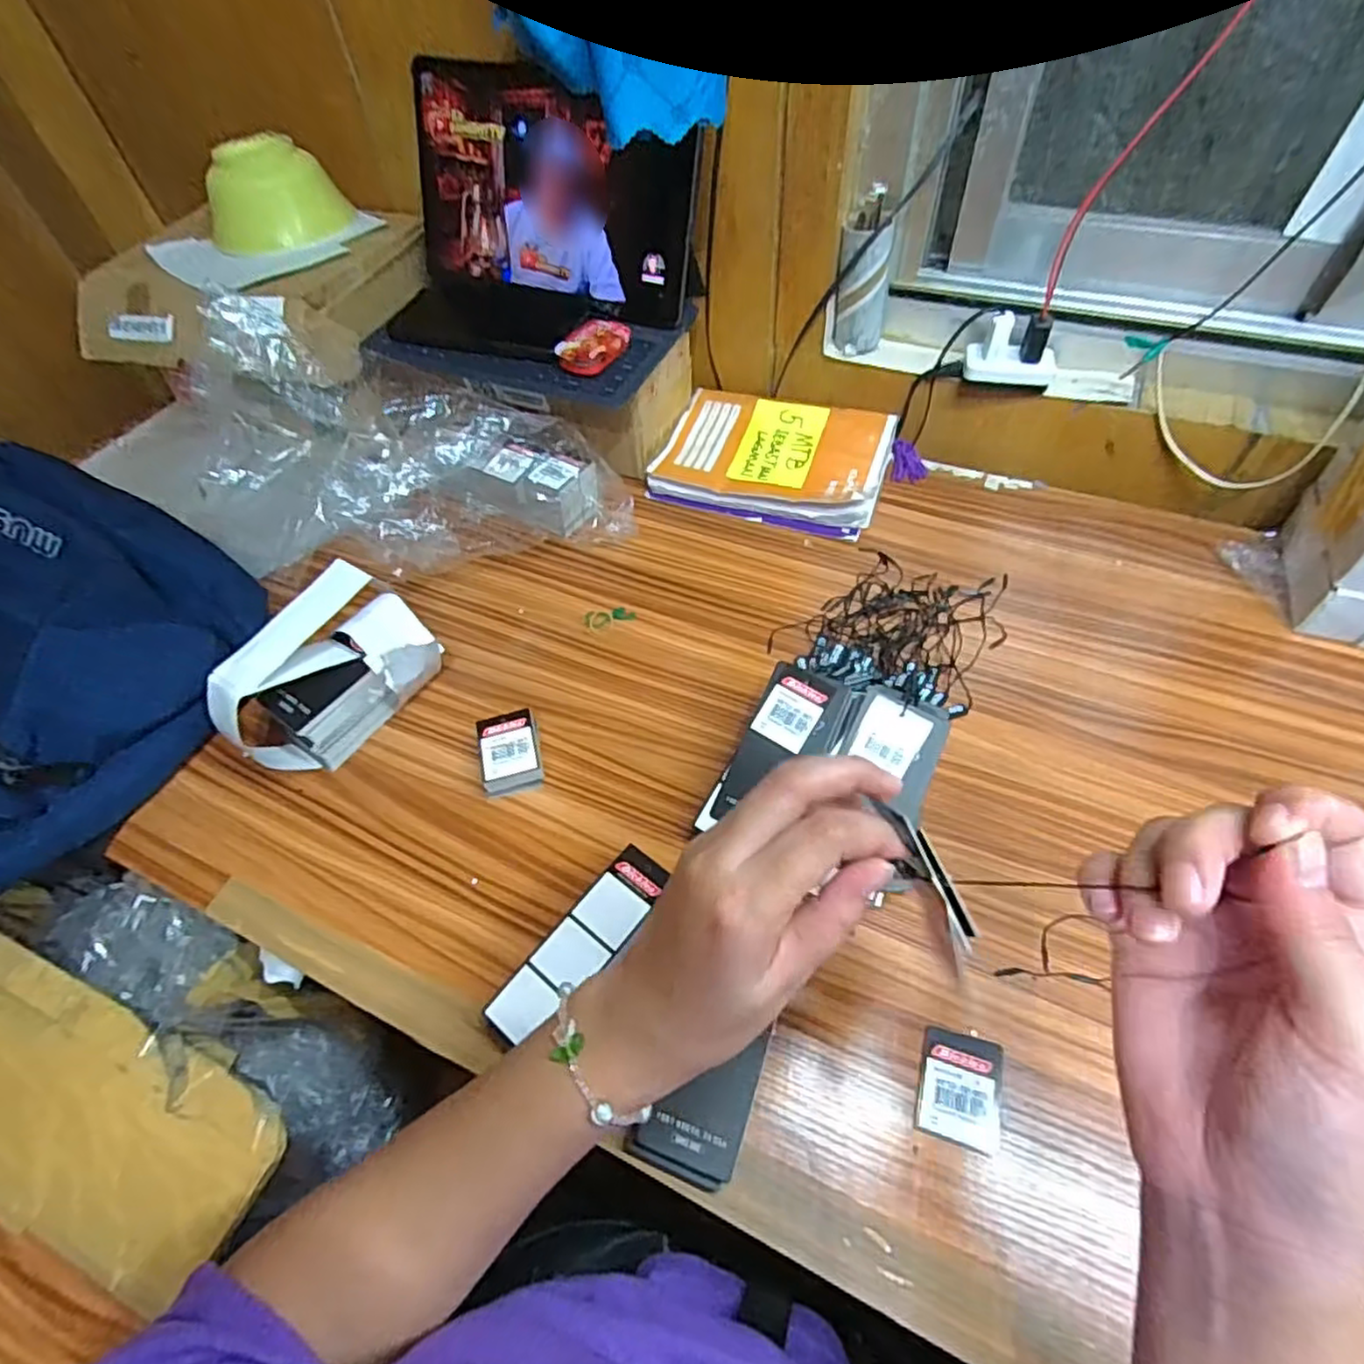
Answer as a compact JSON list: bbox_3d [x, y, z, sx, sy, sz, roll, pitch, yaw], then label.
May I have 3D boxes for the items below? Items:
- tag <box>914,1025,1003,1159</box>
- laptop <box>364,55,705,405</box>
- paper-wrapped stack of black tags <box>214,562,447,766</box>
[{"bbox_3d":[0.144,0.209,0.358,0.040,0.004,0.051,13,56,13],"label":"tag"},{"bbox_3d":[-0.138,-0.363,0.595,0.273,0.189,0.184,20,58,17],"label":"laptop"},{"bbox_3d":[-0.230,0.006,0.473,0.077,0.103,0.132,28,61,22],"label":"paper-wrapped stack of black tags"}]

